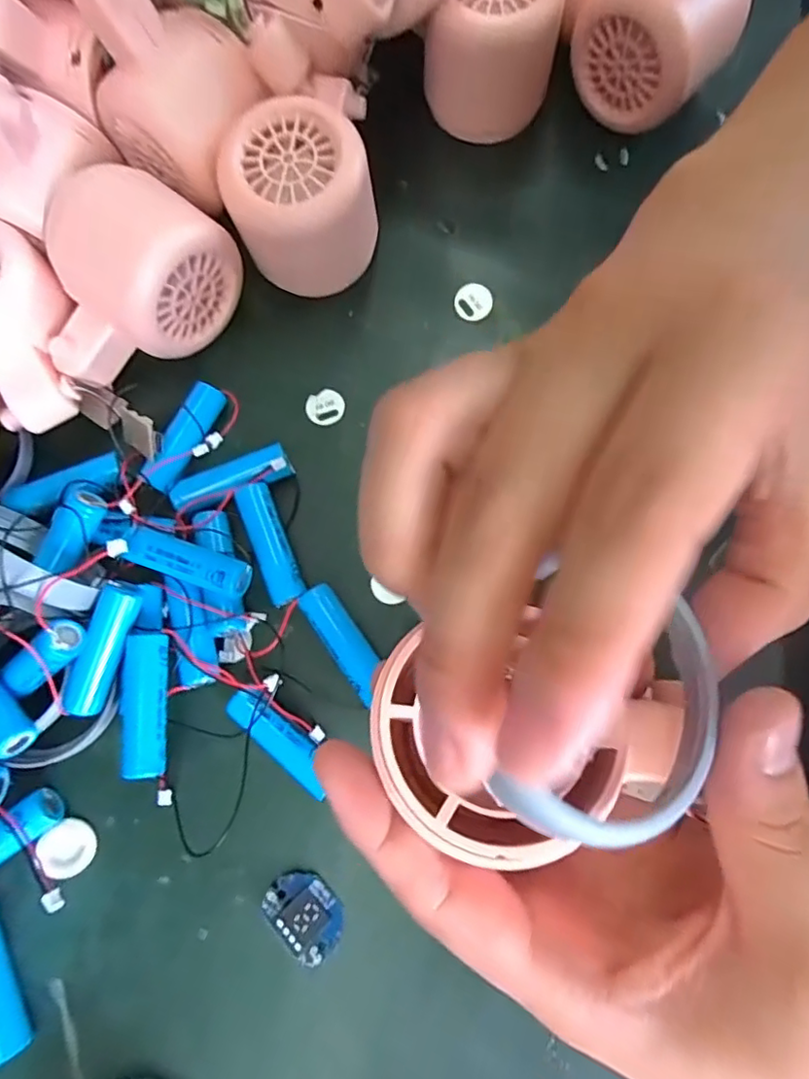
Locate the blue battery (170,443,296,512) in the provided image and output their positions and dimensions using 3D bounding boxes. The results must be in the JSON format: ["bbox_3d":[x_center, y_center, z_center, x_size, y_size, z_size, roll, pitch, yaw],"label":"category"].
[{"bbox_3d":[-0.070,-0.024,0.238,0.049,0.016,0.014,-21,77,-3],"label":"blue battery"}]

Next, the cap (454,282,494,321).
[{"bbox_3d":[0.031,-0.106,0.258,0.017,0.005,0.016,0,77,2],"label":"cap"}]

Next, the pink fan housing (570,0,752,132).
[{"bbox_3d":[0.108,-0.223,0.242,0.057,0.083,0.051,40,81,10],"label":"pink fan housing"}]

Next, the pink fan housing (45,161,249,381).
[{"bbox_3d":[-0.112,-0.101,0.236,0.055,0.054,0.079,34,80,9],"label":"pink fan housing"}]

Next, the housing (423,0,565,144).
[{"bbox_3d":[0.039,-0.219,0.259,0.054,0.050,0.055,13,78,5],"label":"housing"}]

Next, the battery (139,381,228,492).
[{"bbox_3d":[-0.092,-0.043,0.242,0.016,0.013,0.048,22,79,6],"label":"battery"}]

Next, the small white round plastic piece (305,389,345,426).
[{"bbox_3d":[-0.034,-0.058,0.252,0.016,0.004,0.016,0,77,2],"label":"small white round plastic piece"}]

